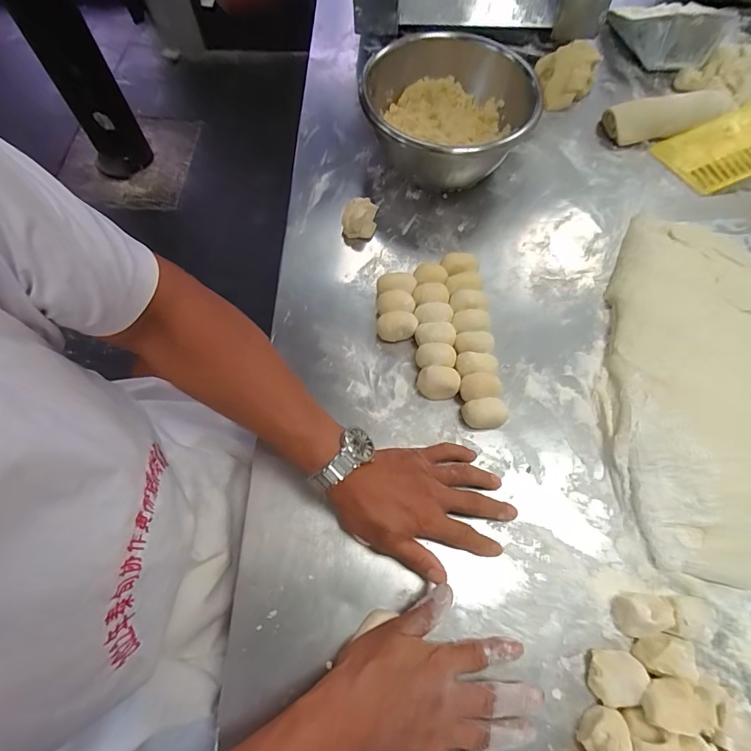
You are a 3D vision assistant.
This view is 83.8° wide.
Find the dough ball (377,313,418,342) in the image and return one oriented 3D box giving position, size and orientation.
[{"bbox_3d":[0.027,-0.060,0.528,0.049,0.030,0.028,-2,66,-1],"label":"dough ball"}]

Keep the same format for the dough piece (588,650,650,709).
[{"bbox_3d":[0.218,0.275,0.380,0.041,0.027,0.045,0,66,0],"label":"dough piece"}]

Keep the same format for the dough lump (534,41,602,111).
[{"bbox_3d":[0.322,-0.512,0.710,0.096,0.058,0.107,23,67,10],"label":"dough lump"}]

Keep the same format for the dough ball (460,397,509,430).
[{"bbox_3d":[0.127,0.045,0.486,0.053,0.027,0.030,-6,66,-3],"label":"dough ball"}]

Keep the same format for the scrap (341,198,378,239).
[{"bbox_3d":[-0.023,-0.221,0.595,0.046,0.046,0.051,4,66,1],"label":"scrap"}]

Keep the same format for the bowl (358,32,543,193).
[{"bbox_3d":[0.102,-0.385,0.626,0.230,0.117,0.251,0,66,0],"label":"bowl"}]

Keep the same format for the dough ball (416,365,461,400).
[{"bbox_3d":[0.074,0.009,0.499,0.048,0.029,0.032,5,66,2],"label":"dough ball"}]

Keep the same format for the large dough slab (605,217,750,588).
[{"bbox_3d":[0.417,0.005,0.489,0.263,0.053,0.435,13,66,6],"label":"large dough slab"}]

